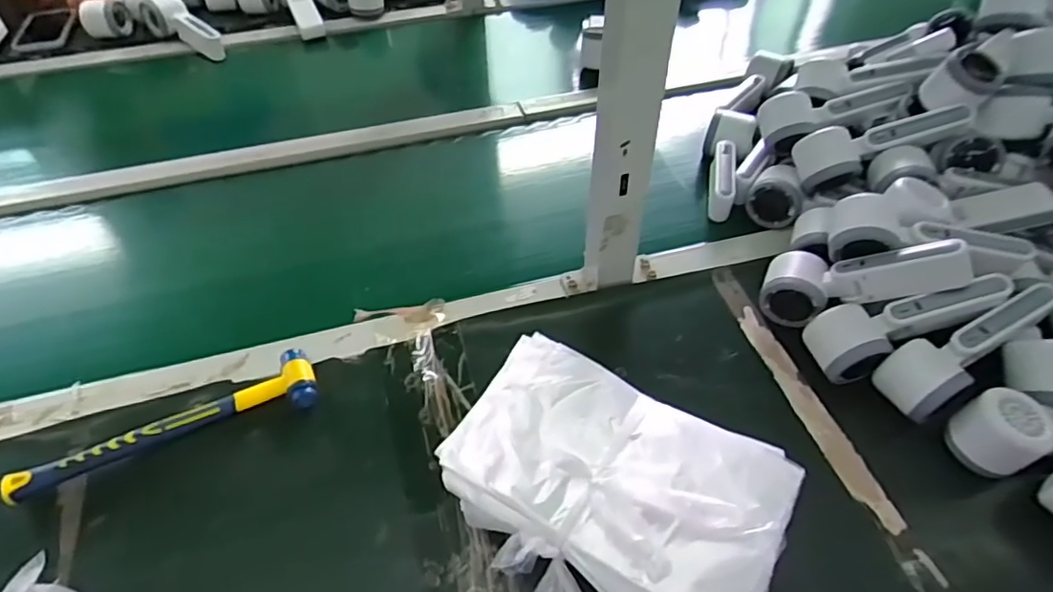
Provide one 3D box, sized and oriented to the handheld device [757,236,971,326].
[{"bbox_3d":[0.298,-0.022,0.547,0.165,0.057,0.070,-11,45,34],"label":"handheld device"}]

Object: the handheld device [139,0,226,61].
[{"bbox_3d":[-0.555,-0.431,0.973,0.165,0.069,0.059,34,57,27],"label":"handheld device"}]

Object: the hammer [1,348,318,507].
[{"bbox_3d":[-0.306,0.109,0.523,0.243,0.024,0.059,-18,52,-14],"label":"hammer"}]

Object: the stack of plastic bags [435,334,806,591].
[{"bbox_3d":[0.060,0.153,0.451,0.239,0.073,0.188,21,53,18],"label":"stack of plastic bags"}]

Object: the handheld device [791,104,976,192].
[{"bbox_3d":[0.369,-0.160,0.628,0.169,0.051,0.048,-16,51,16],"label":"handheld device"}]

